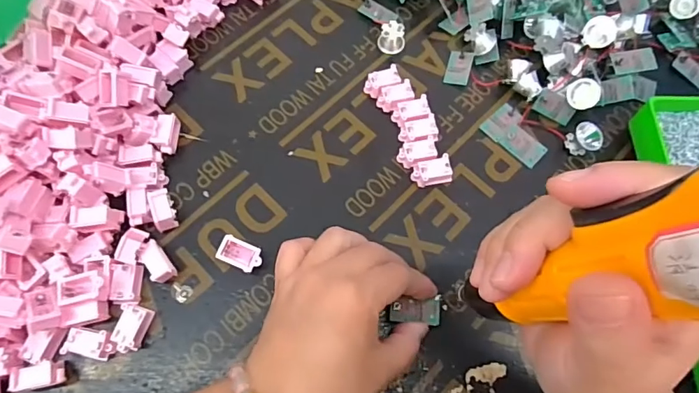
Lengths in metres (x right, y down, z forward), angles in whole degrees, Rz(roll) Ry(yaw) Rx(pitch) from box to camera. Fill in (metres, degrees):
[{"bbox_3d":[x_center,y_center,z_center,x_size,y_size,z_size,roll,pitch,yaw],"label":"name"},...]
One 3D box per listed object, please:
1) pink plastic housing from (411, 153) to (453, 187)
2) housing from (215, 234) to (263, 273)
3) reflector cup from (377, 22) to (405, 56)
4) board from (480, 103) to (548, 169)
[{"bbox_3d":[0.063,-0.018,0.362,0.029,0.014,0.018,-17,70,-8],"label":"pink plastic housing"},{"bbox_3d":[-0.076,0.042,0.334,0.030,0.016,0.018,22,70,7],"label":"housing"},{"bbox_3d":[0.036,-0.135,0.405,0.022,0.018,0.017,16,69,4],"label":"reflector cup"},{"bbox_3d":[0.134,-0.048,0.380,0.030,0.005,0.051,-38,74,-15],"label":"board"}]

